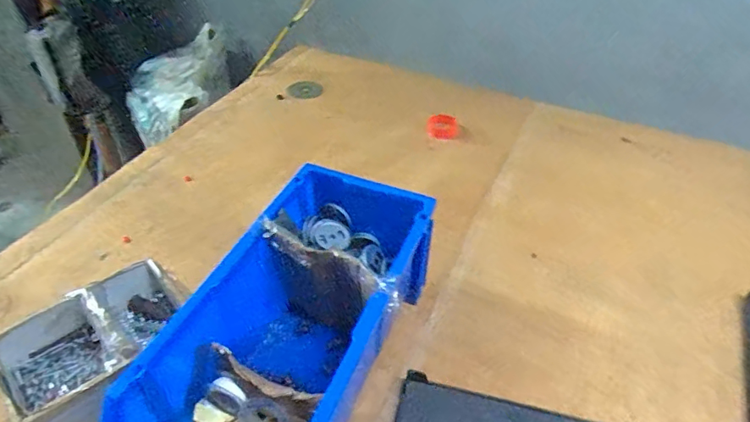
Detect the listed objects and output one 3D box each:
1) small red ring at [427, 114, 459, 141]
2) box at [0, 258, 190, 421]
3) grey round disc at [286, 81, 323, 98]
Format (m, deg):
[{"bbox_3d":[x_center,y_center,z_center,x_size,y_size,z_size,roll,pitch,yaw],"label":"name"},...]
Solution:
[{"bbox_3d":[0.143,-0.179,1.061,0.065,0.030,0.065,7,42,5],"label":"small red ring"},{"bbox_3d":[-0.334,0.169,0.621,0.212,0.077,0.158,-28,50,-30],"label":"box"},{"bbox_3d":[-0.160,-0.276,1.148,0.080,0.006,0.046,-8,73,-13],"label":"grey round disc"}]

